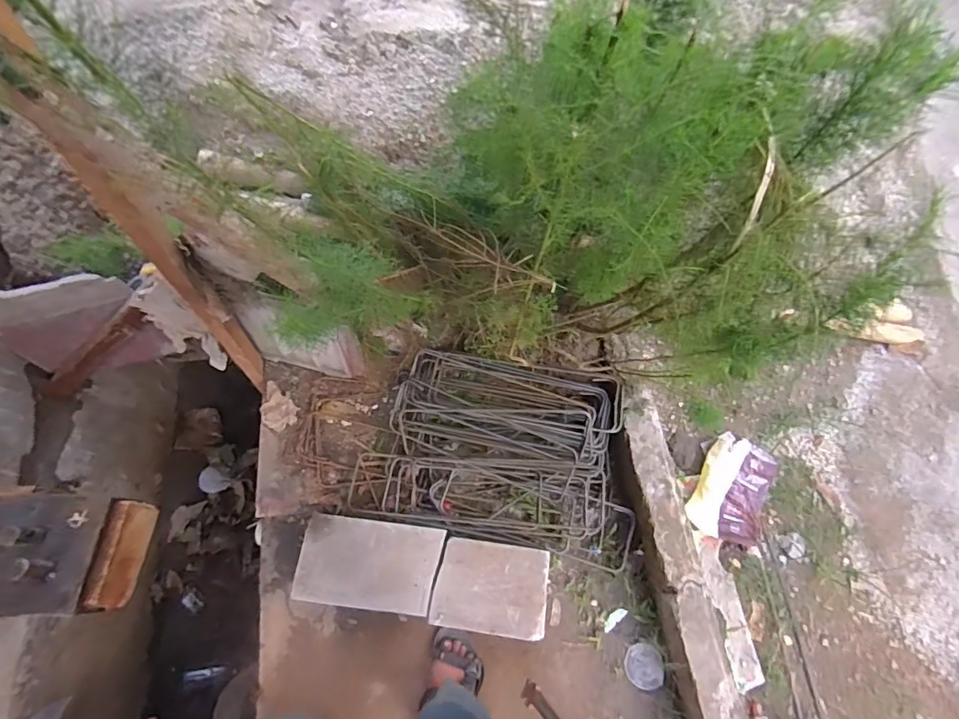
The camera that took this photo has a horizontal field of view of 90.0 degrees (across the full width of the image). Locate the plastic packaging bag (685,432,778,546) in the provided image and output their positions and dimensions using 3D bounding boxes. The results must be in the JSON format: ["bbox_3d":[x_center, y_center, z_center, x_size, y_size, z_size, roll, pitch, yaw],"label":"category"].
[{"bbox_3d":[0.682,0.350,1.285,0.185,0.062,0.268,25,68,9],"label":"plastic packaging bag"}]

